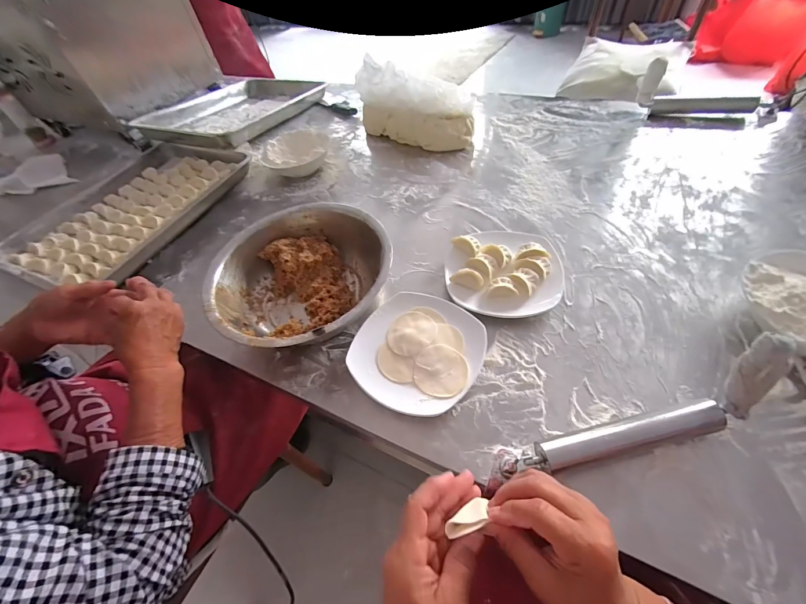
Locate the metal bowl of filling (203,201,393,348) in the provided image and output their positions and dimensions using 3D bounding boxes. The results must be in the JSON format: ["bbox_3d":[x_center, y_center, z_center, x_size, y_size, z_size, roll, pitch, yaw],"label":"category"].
[{"bbox_3d":[-0.155,-0.037,0.548,0.269,0.081,0.274,-4,51,5],"label":"metal bowl of filling"}]

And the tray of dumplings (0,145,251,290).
[{"bbox_3d":[-0.633,-0.221,0.778,0.406,0.041,0.472,13,55,18],"label":"tray of dumplings"}]

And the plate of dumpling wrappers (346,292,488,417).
[{"bbox_3d":[0.020,0.068,0.485,0.177,0.018,0.174,21,58,23],"label":"plate of dumpling wrappers"}]

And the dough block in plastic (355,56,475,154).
[{"bbox_3d":[0.022,-0.469,0.813,0.298,0.154,0.096,20,57,22],"label":"dough block in plastic"}]

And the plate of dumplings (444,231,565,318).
[{"bbox_3d":[0.163,-0.059,0.553,0.179,0.033,0.183,0,52,8],"label":"plate of dumplings"}]

